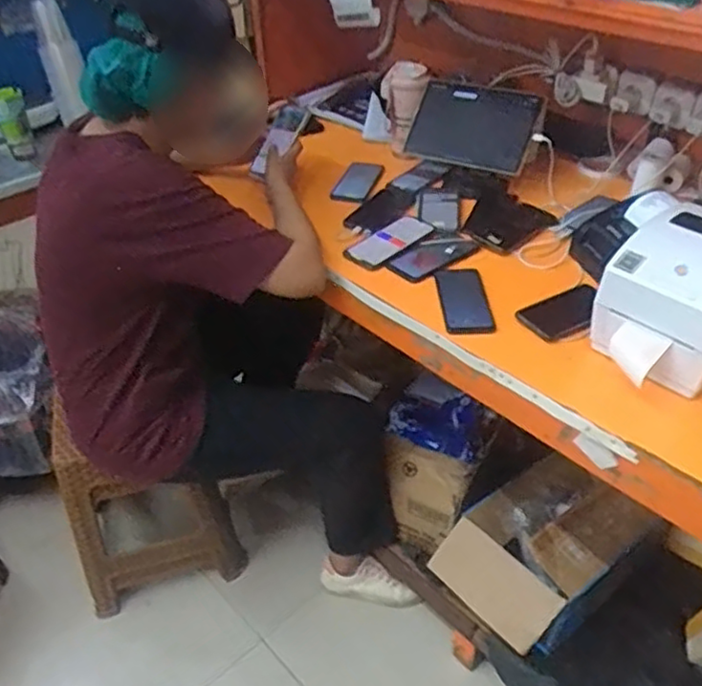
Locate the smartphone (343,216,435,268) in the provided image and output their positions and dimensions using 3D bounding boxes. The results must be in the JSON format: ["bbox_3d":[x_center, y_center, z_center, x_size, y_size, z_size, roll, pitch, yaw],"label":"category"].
[{"bbox_3d":[0.071,-0.185,1.203,0.163,0.010,0.090,-32,49,-21],"label":"smartphone"}]

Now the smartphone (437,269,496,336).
[{"bbox_3d":[0.178,-0.071,1.059,0.075,0.008,0.160,-3,39,0],"label":"smartphone"}]

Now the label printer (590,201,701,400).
[{"bbox_3d":[0.449,-0.059,0.906,0.251,0.152,0.177,-28,45,-28],"label":"label printer"}]

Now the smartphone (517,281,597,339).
[{"bbox_3d":[0.329,-0.049,1.033,0.141,0.008,0.071,-26,55,-18],"label":"smartphone"}]

